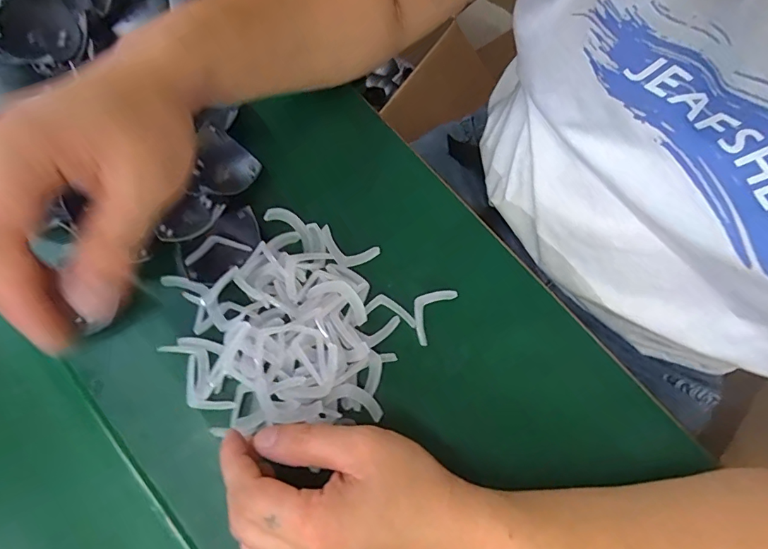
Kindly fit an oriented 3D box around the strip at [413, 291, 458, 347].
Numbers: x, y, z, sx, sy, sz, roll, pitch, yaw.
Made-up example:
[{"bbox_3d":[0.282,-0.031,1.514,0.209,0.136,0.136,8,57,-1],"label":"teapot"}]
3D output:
[{"bbox_3d":[0.033,0.027,0.347,0.024,0.004,0.047,33,76,7],"label":"strip"}]

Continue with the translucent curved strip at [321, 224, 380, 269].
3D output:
[{"bbox_3d":[-0.029,-0.017,0.358,0.046,0.006,0.025,23,75,5],"label":"translucent curved strip"}]

